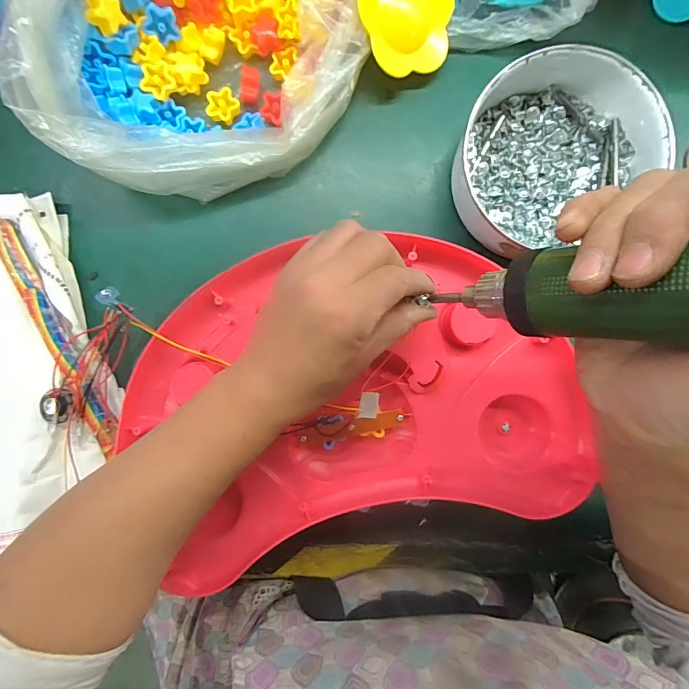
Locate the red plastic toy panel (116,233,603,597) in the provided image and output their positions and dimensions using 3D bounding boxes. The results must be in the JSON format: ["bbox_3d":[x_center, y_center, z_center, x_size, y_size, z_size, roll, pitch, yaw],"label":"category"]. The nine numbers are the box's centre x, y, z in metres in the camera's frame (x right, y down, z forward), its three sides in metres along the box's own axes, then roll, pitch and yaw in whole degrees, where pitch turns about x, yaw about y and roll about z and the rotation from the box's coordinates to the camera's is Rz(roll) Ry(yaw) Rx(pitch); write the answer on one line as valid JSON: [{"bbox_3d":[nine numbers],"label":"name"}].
[{"bbox_3d":[0.008,0.035,0.302,0.322,0.036,0.219,-13,89,-1],"label":"red plastic toy panel"}]

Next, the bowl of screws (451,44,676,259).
[{"bbox_3d":[0.153,-0.144,0.302,0.125,0.056,0.139,40,89,0],"label":"bowl of screws"}]

